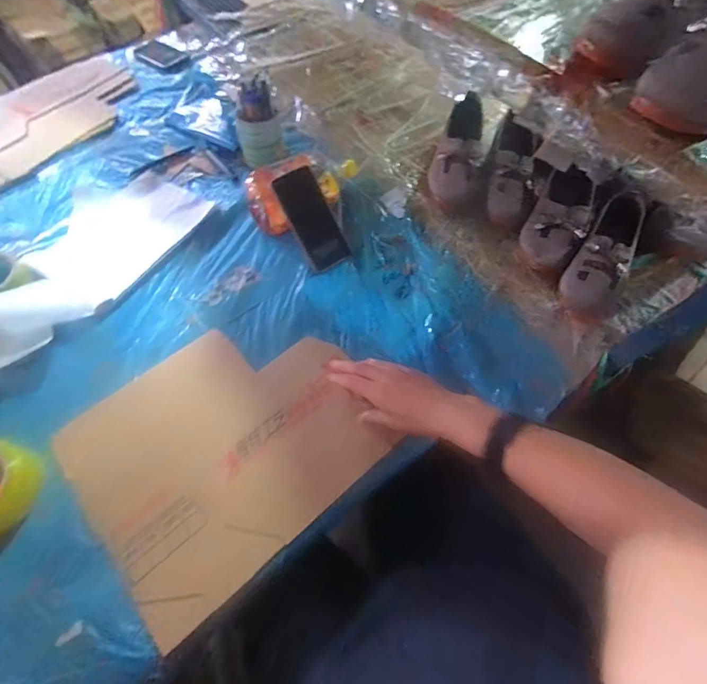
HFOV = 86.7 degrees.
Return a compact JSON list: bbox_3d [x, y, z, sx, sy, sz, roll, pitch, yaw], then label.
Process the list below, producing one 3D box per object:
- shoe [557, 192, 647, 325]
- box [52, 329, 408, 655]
[{"bbox_3d":[0.379,-0.127,0.554,0.081,0.066,0.204,31,67,15],"label":"shoe"},{"bbox_3d":[-0.171,0.136,0.510,0.355,0.031,0.310,-38,75,-17],"label":"box"}]

